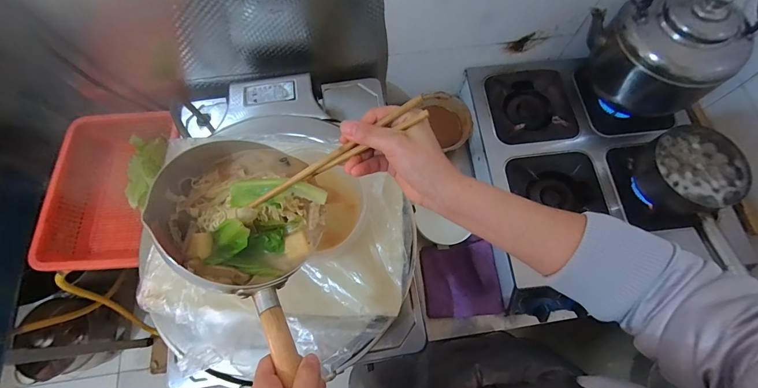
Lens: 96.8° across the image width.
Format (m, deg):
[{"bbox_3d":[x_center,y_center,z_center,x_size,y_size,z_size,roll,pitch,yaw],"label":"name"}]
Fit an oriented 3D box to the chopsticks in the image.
[{"bbox_3d":[-0.045,-0.037,0.340,0.203,0.011,0.018,-30,71,12],"label":"chopsticks"}]

